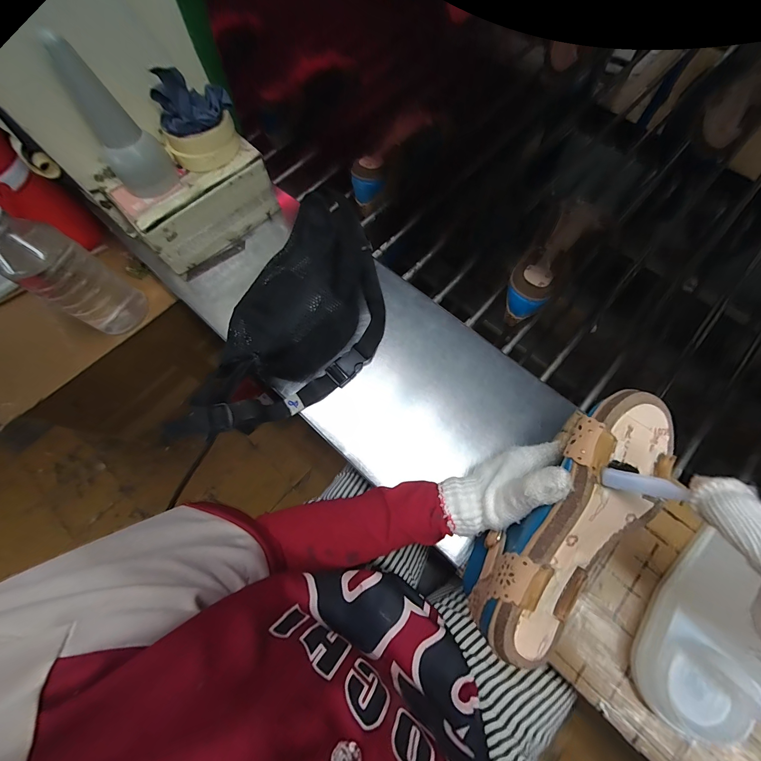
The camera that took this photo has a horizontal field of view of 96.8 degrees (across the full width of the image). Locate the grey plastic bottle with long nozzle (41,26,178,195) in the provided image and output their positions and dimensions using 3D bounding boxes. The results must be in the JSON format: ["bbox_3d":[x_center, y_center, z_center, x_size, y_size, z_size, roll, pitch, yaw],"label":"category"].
[{"bbox_3d":[-0.303,-0.290,0.386,0.066,0.139,0.058,-33,72,-10],"label":"grey plastic bottle with long nozzle"}]

